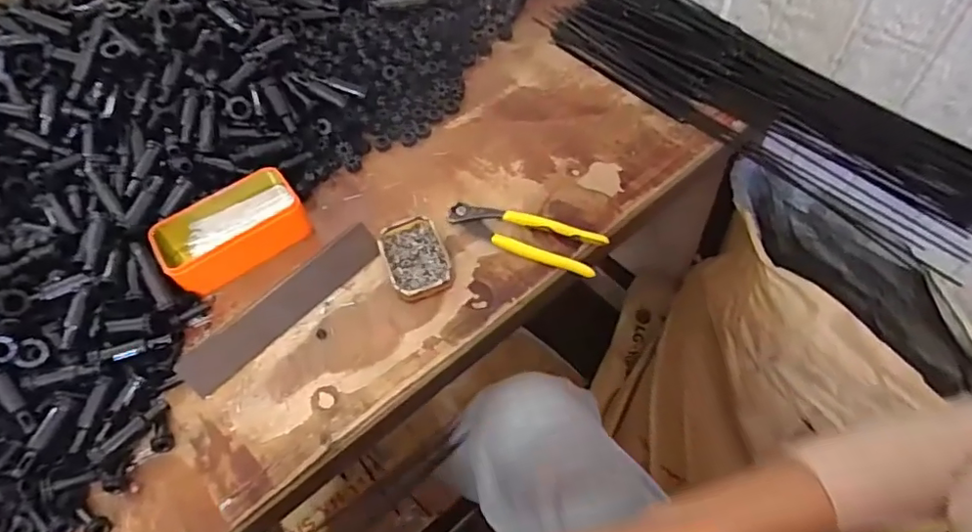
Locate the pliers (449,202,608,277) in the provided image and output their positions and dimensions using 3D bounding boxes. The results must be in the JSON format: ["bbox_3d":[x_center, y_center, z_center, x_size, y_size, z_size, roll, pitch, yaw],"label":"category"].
[{"bbox_3d":[0.036,-0.032,0.569,0.163,0.013,0.051,19,59,17],"label":"pliers"}]

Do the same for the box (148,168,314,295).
[{"bbox_3d":[-0.270,-0.040,0.594,0.145,0.045,0.085,-34,59,-18],"label":"box"}]

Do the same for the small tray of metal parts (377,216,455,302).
[{"bbox_3d":[-0.071,-0.009,0.564,0.060,0.020,0.089,-21,56,-10],"label":"small tray of metal parts"}]

